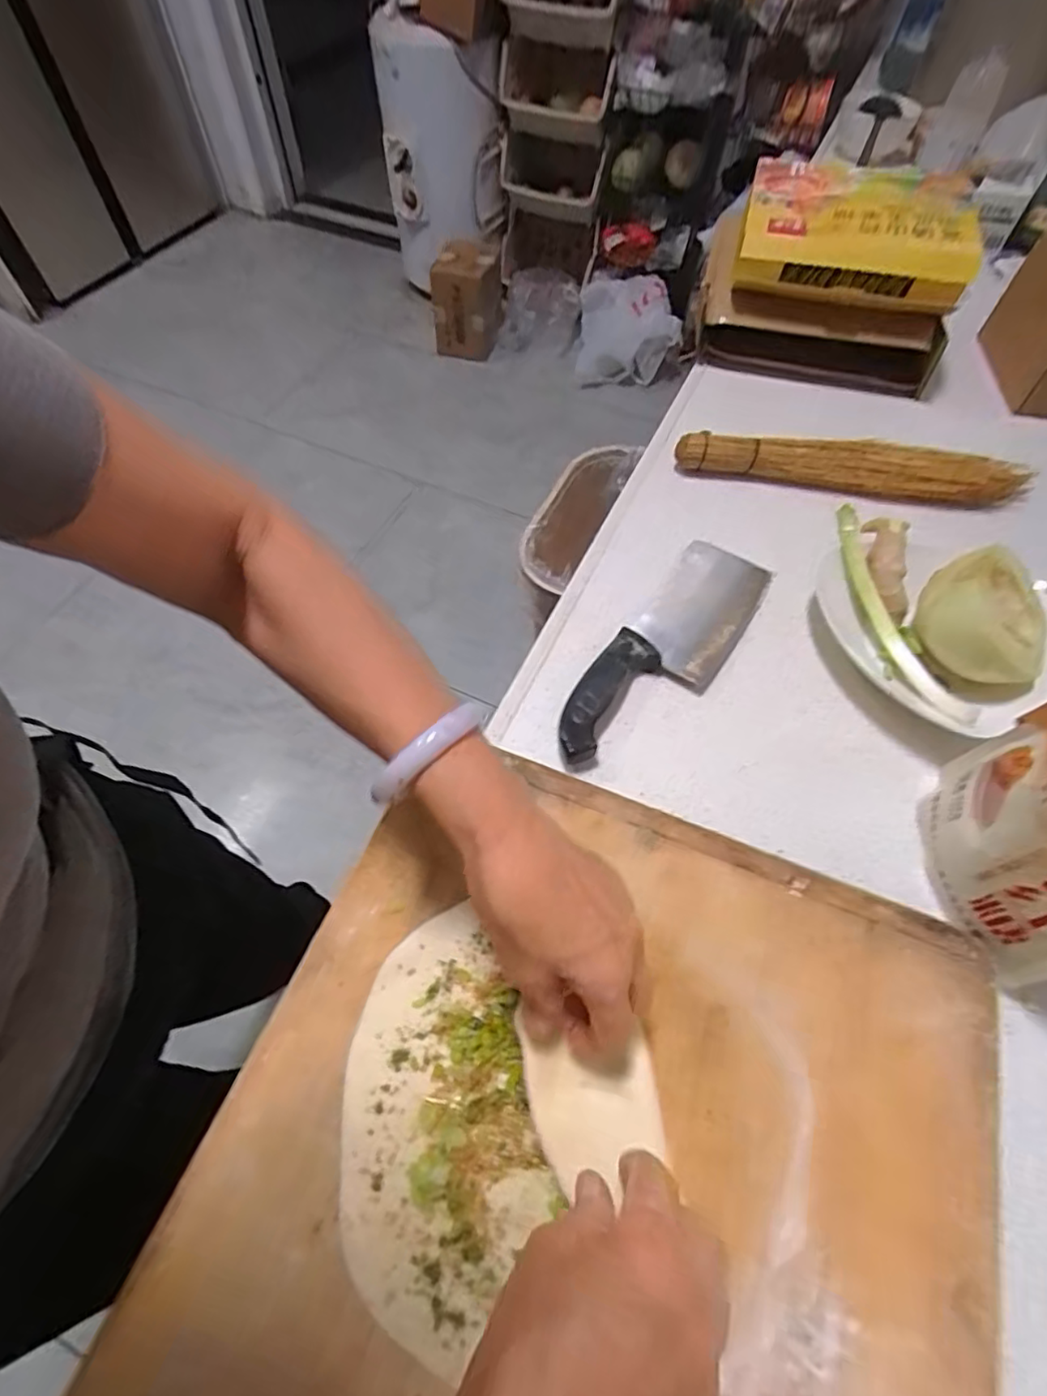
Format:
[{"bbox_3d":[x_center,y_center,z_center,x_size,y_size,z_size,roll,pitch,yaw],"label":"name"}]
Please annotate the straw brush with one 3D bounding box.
[{"bbox_3d":[0.335,-0.237,0.611,0.348,0.040,0.034,8,60,3],"label":"straw brush"}]

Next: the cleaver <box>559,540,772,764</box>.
[{"bbox_3d":[0.125,-0.047,0.501,0.082,0.019,0.265,31,62,18],"label":"cleaver"}]

